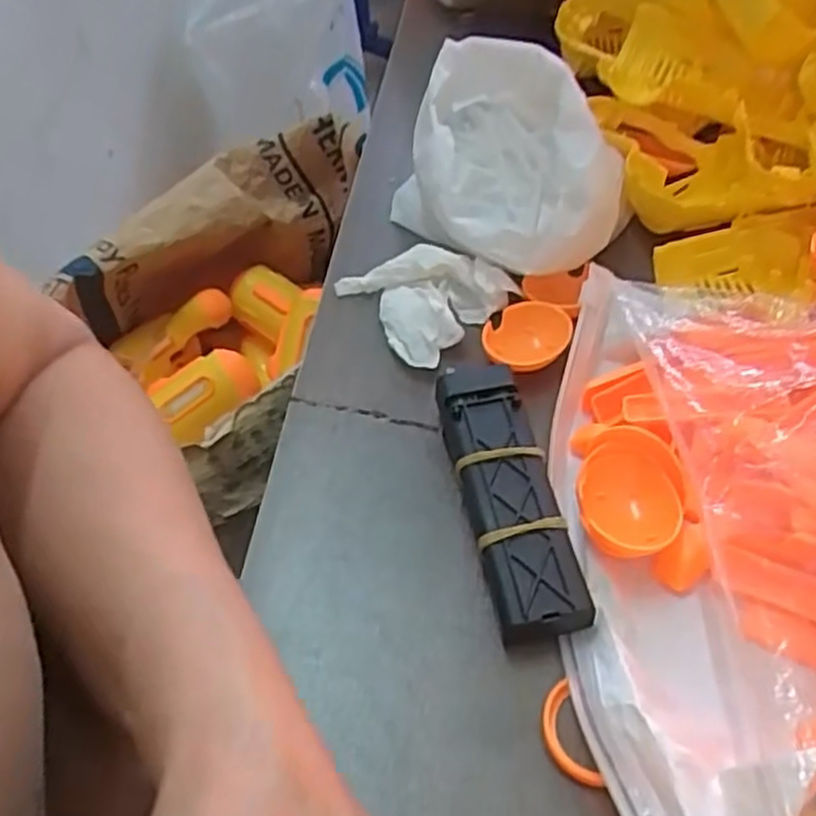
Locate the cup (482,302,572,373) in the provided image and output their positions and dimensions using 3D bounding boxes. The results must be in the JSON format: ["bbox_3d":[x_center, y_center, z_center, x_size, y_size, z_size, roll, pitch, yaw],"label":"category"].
[{"bbox_3d":[0.053,-0.032,0.357,0.038,0.014,0.034,4,49,4],"label":"cup"}]

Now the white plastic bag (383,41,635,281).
[{"bbox_3d":[0.053,-0.128,0.401,0.116,0.065,0.125,9,50,9],"label":"white plastic bag"}]

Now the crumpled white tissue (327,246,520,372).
[{"bbox_3d":[0.009,-0.055,0.379,0.060,0.017,0.066,-30,55,-23],"label":"crumpled white tissue"}]

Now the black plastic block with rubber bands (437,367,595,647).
[{"bbox_3d":[0.037,0.031,0.297,0.030,0.021,0.107,-9,49,-7],"label":"black plastic block with rubber bands"}]

